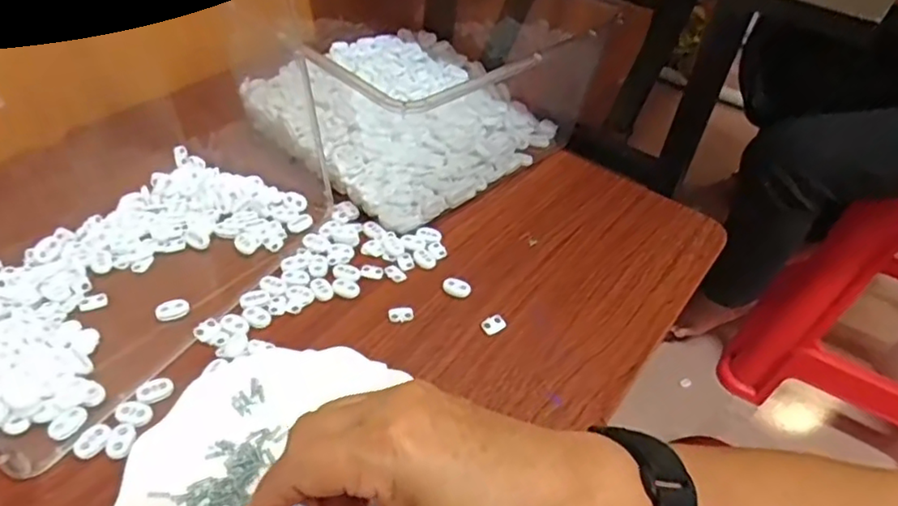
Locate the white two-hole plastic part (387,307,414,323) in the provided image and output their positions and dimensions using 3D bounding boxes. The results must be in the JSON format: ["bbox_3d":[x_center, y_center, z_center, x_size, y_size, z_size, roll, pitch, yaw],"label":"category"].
[{"bbox_3d":[-0.036,0.047,0.473,0.019,0.004,0.013,-1,43,-9],"label":"white two-hole plastic part"}]

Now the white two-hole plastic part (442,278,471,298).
[{"bbox_3d":[0.006,0.028,0.496,0.023,0.005,0.016,21,44,14],"label":"white two-hole plastic part"}]

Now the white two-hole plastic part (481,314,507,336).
[{"bbox_3d":[0.034,0.054,0.472,0.018,0.005,0.013,-17,48,-24],"label":"white two-hole plastic part"}]

